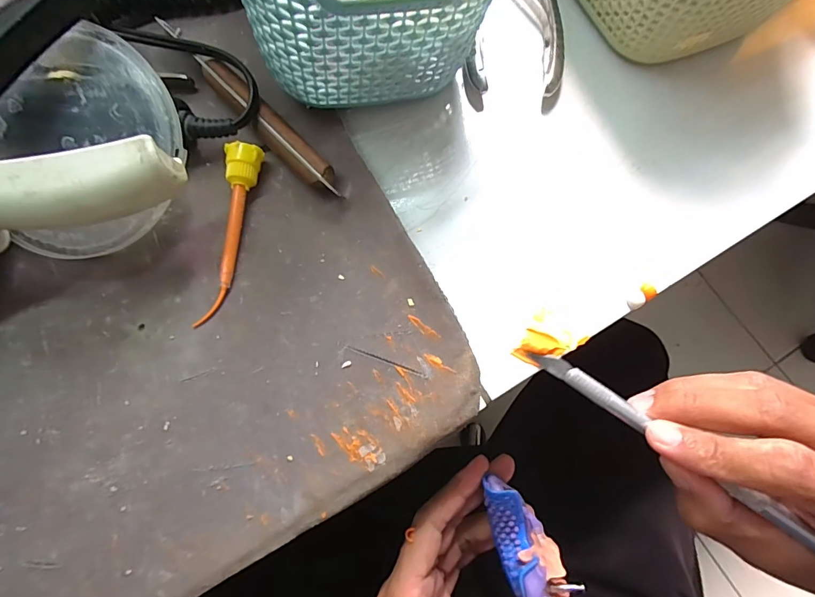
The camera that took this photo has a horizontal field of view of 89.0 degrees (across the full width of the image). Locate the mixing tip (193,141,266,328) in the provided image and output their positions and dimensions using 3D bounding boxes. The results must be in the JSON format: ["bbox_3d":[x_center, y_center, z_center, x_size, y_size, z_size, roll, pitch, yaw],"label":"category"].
[{"bbox_3d":[-0.086,-0.032,0.196,0.015,0.016,0.088,8,75,3],"label":"mixing tip"}]

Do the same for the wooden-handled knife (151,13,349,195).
[{"bbox_3d":[-0.086,-0.102,0.215,0.014,0.017,0.143,-43,79,-11],"label":"wooden-handled knife"}]

